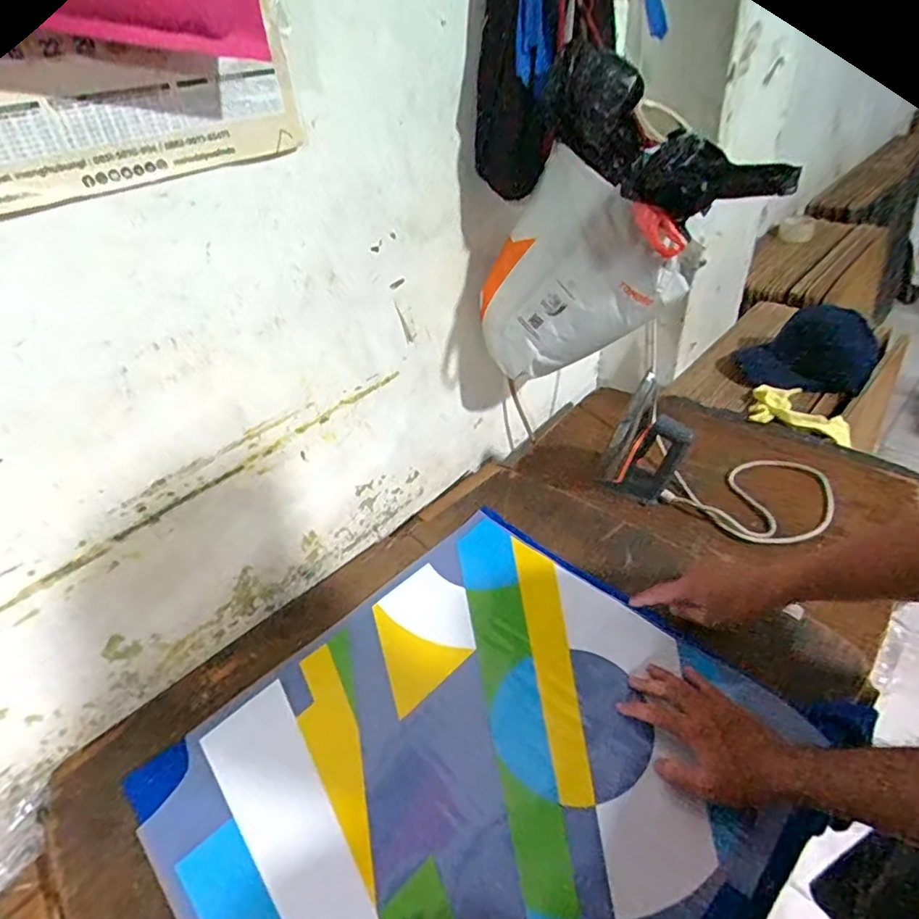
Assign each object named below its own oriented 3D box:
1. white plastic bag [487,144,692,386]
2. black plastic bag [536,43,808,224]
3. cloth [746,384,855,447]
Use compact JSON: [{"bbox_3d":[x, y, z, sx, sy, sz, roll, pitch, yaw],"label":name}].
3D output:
[{"bbox_3d":[0.145,-0.226,0.778,0.225,0.313,0.085,43,50,8],"label":"white plastic bag"},{"bbox_3d":[0.219,-0.344,0.632,0.282,0.115,0.081,38,53,12],"label":"black plastic bag"},{"bbox_3d":[0.622,-0.089,1.042,0.170,0.033,0.124,17,45,26],"label":"cloth"}]

